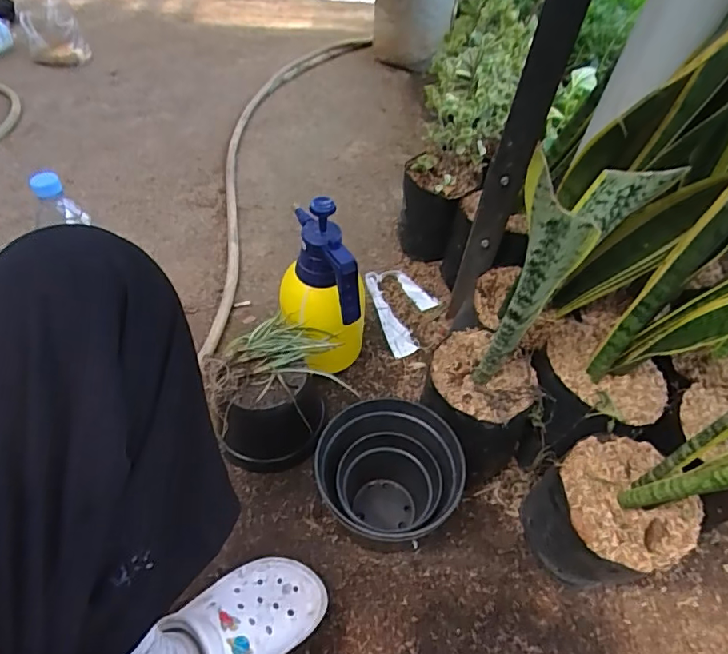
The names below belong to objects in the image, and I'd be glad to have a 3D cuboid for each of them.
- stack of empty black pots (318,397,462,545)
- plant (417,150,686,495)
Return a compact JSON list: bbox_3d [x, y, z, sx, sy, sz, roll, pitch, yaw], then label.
[{"bbox_3d":[0.030,0.204,0.676,0.175,0.132,0.170,33,55,24],"label":"stack of empty black pots"},{"bbox_3d":[0.166,0.016,0.615,0.148,0.464,0.162,36,58,26],"label":"plant"}]

